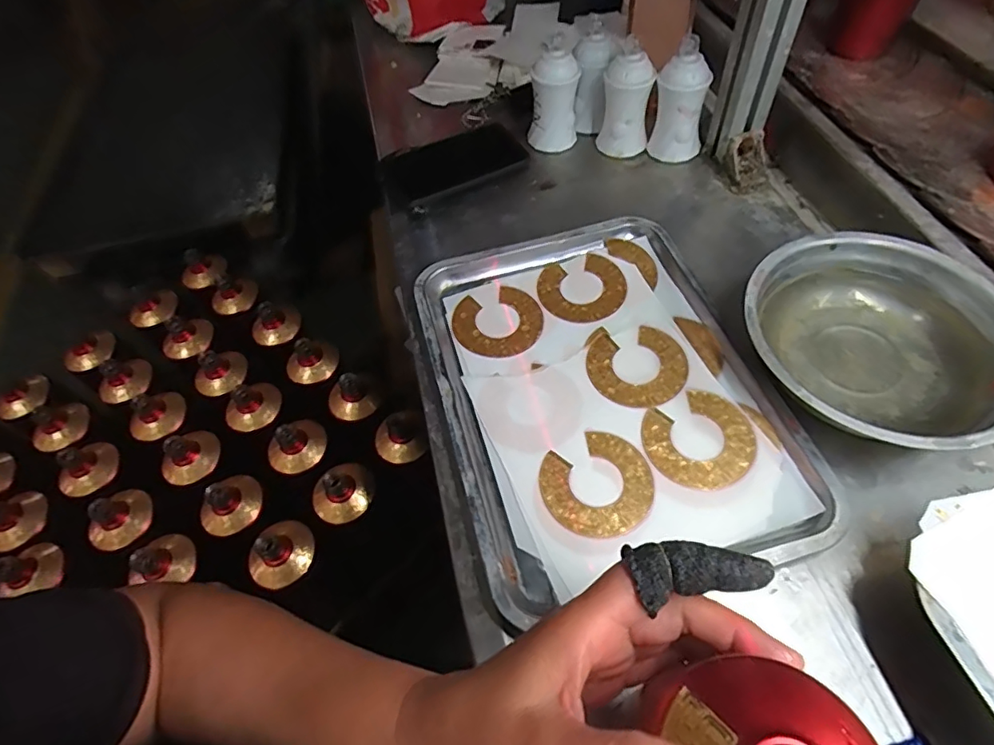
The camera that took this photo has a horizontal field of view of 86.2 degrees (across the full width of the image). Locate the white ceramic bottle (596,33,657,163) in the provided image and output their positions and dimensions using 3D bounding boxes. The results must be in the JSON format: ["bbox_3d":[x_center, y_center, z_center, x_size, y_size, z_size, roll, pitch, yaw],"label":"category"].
[{"bbox_3d":[0.144,-0.304,0.598,0.046,0.104,0.052,-23,58,-10],"label":"white ceramic bottle"}]

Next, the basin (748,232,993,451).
[{"bbox_3d":[0.296,-0.025,0.418,0.190,0.043,0.193,-2,57,4],"label":"basin"}]

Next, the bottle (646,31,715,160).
[{"bbox_3d":[0.204,-0.295,0.589,0.054,0.107,0.049,-10,57,-2],"label":"bottle"}]

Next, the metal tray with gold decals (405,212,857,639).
[{"bbox_3d":[0.079,0.006,0.443,0.254,0.025,0.325,-16,57,-5],"label":"metal tray with gold decals"}]

